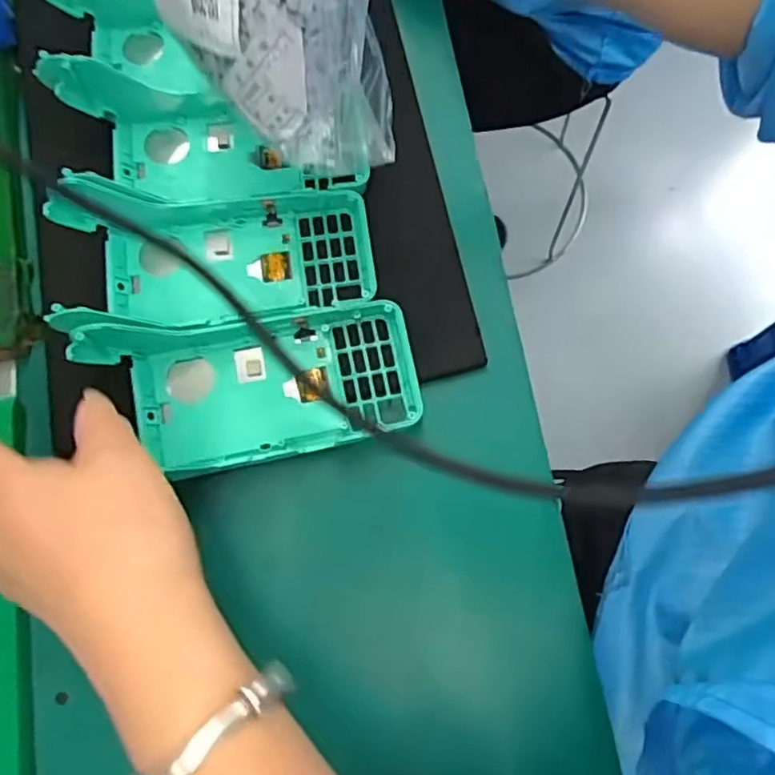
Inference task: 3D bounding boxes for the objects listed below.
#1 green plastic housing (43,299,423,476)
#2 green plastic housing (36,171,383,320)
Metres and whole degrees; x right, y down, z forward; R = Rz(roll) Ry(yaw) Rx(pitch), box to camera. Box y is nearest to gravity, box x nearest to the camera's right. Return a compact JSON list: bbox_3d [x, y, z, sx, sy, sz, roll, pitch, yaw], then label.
[{"bbox_3d":[-0.070,-0.005,0.337,0.177,0.051,0.088,-11,74,-2],"label":"green plastic housing"},{"bbox_3d":[-0.093,-0.076,0.363,0.168,0.054,0.081,-5,74,0],"label":"green plastic housing"}]

